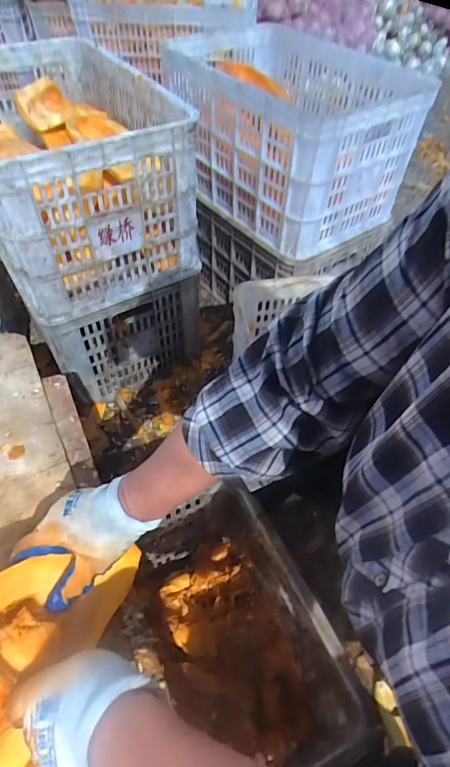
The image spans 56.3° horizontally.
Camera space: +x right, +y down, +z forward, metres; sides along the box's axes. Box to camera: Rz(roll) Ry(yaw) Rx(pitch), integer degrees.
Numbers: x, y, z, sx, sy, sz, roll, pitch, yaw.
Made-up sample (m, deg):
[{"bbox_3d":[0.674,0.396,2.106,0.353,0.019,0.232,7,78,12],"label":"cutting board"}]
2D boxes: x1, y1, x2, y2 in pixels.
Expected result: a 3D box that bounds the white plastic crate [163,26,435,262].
[{"bbox_3d":[0.150,-0.578,0.983,0.450,0.270,0.504,-28,56,-21],"label":"white plastic crate"}]

